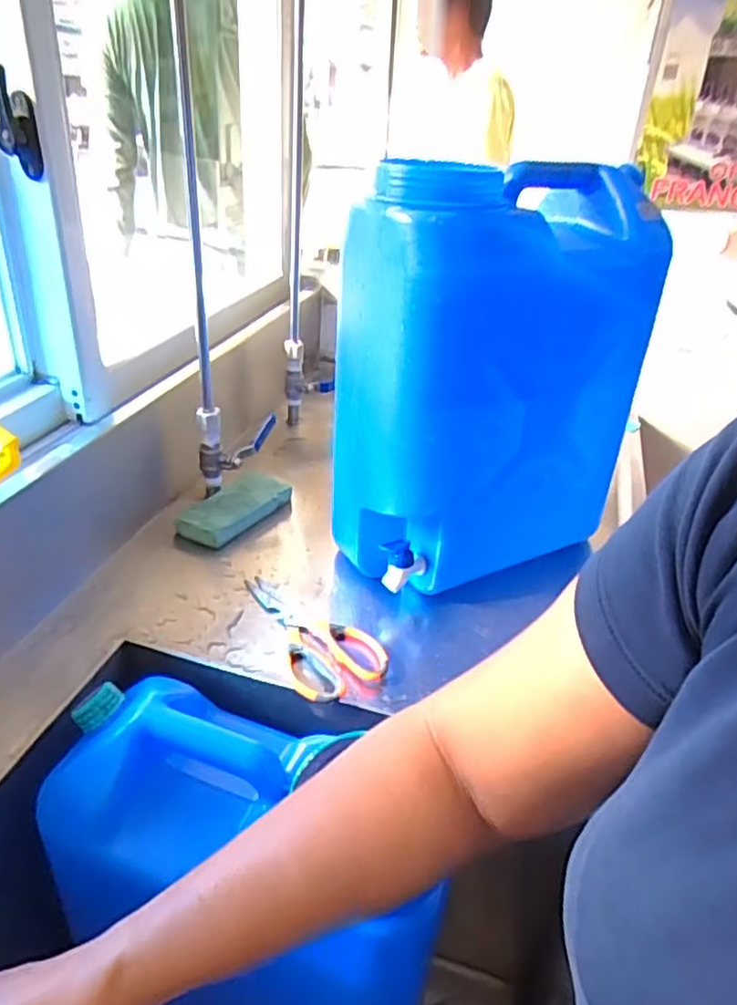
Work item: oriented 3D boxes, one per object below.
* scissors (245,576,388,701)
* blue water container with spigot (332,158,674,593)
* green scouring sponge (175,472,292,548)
[{"bbox_3d":[-0.054,0.123,0.686,0.086,0.020,0.200,-11,35,-22],"label":"scissors"},{"bbox_3d":[0.131,-0.126,0.698,0.310,0.376,0.141,-12,35,-25],"label":"blue water container with spigot"},{"bbox_3d":[-0.162,0.007,0.852,0.068,0.034,0.155,20,35,24],"label":"green scouring sponge"}]

